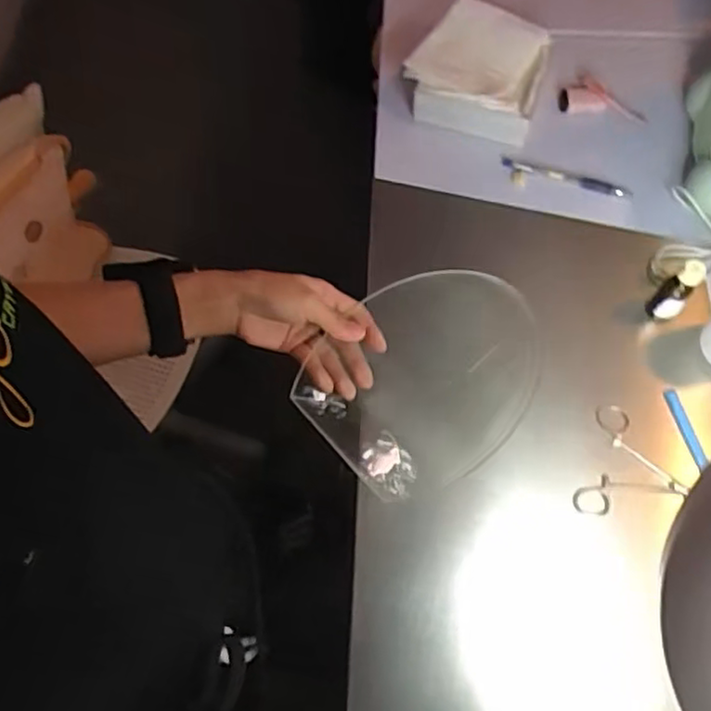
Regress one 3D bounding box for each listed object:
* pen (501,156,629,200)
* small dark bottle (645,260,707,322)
[{"bbox_3d":[0.223,-0.189,0.705,0.136,0.012,0.018,19,67,9],"label":"pen"},{"bbox_3d":[0.288,-0.053,0.603,0.023,0.089,0.021,15,67,8],"label":"small dark bottle"}]

